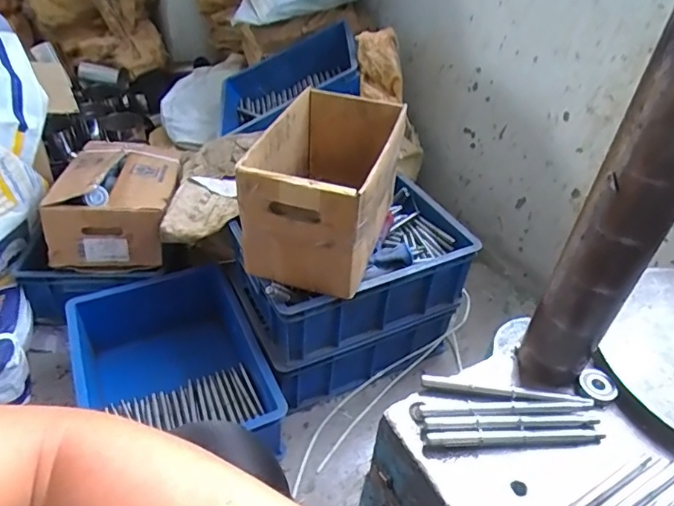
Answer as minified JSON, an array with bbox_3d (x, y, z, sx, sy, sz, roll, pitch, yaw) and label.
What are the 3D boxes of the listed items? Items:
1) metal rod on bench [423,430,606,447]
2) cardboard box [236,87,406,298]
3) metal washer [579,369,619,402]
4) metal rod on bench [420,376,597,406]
[{"bbox_3d":[0.161,0.167,0.456,0.164,0.010,0.012,1,41,-4],"label":"metal rod on bench"},{"bbox_3d":[-0.010,-0.118,0.866,0.195,0.195,0.314,15,42,12],"label":"cardboard box"},{"bbox_3d":[0.258,0.131,0.500,0.030,0.005,0.034,-22,49,-4],"label":"metal washer"},{"bbox_3d":[0.160,0.134,0.482,0.157,0.010,0.015,8,41,3],"label":"metal rod on bench"}]

